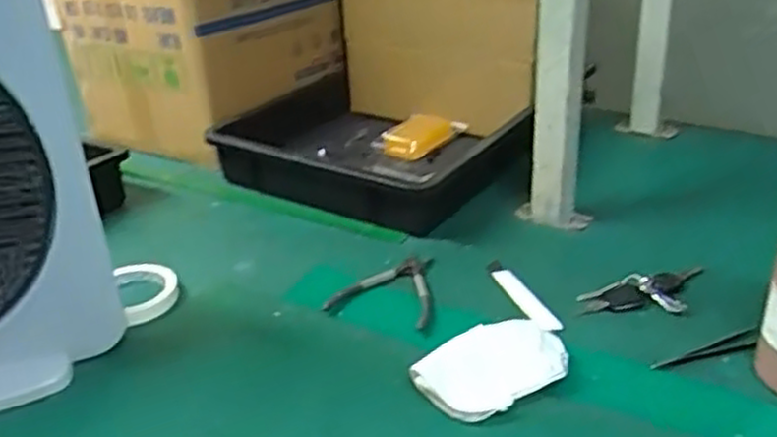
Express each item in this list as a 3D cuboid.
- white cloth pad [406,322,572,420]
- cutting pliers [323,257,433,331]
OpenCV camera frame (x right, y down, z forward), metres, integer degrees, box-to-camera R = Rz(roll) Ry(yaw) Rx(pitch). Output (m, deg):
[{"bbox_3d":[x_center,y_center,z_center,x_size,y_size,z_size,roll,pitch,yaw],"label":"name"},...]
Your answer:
[{"bbox_3d":[0.089,0.130,0.654,0.127,0.028,0.082,-19,31,-27],"label":"white cloth pad"},{"bbox_3d":[0.003,0.069,0.787,0.103,0.009,0.120,6,29,18],"label":"cutting pliers"}]

